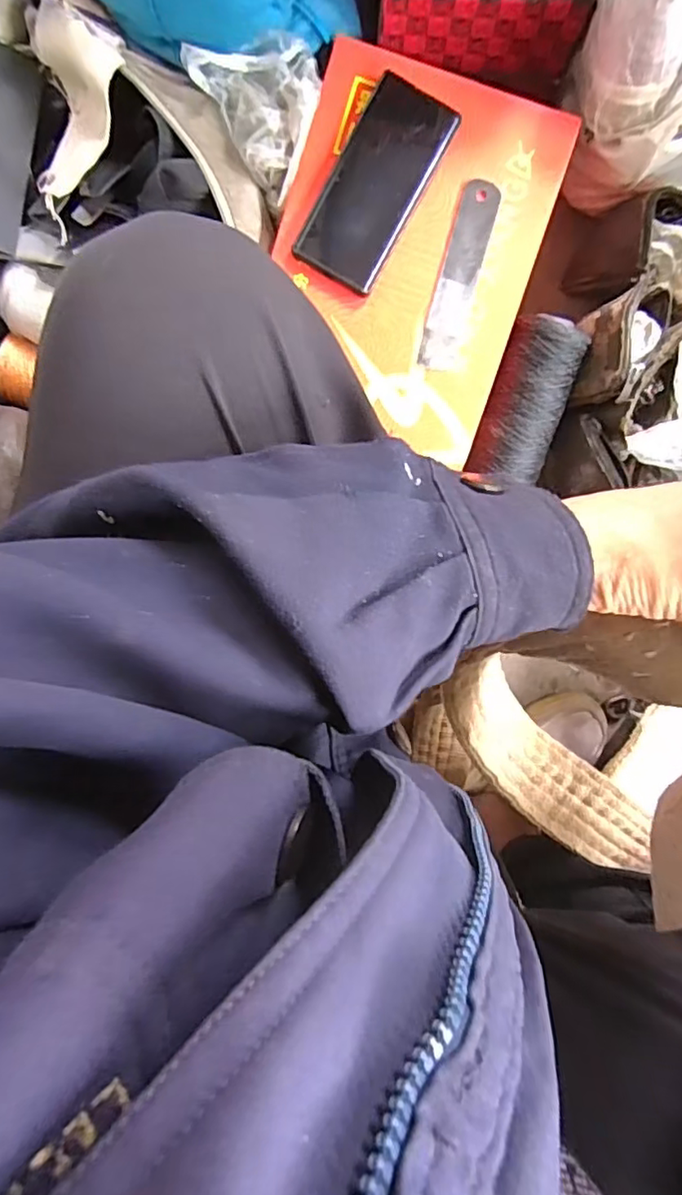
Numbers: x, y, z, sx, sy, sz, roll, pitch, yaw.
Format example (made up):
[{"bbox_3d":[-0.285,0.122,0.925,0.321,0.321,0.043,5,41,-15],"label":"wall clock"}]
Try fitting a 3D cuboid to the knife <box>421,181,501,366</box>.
[{"bbox_3d":[0.102,-0.272,0.495,0.035,0.004,0.150,13,96,-1],"label":"knife"}]

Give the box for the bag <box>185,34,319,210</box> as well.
[{"bbox_3d":[-0.055,-0.400,0.465,0.088,0.034,0.105,-36,95,4],"label":"bag"}]

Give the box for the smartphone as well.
[{"bbox_3d":[0.028,-0.337,0.482,0.071,0.015,0.155,30,96,-2],"label":"smartphone"}]

